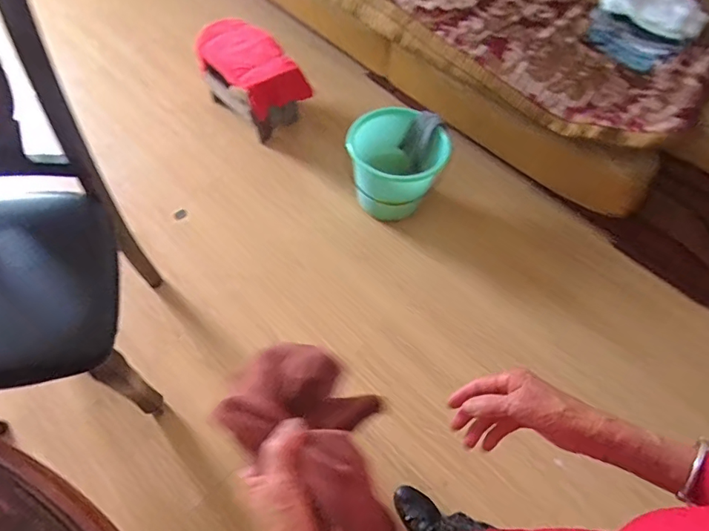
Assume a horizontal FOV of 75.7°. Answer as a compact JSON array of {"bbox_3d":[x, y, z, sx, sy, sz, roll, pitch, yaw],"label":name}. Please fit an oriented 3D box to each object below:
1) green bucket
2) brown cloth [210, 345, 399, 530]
[{"bbox_3d":[0.124,-0.323,1.456,0.287,0.251,0.263,2,59,-3],"label":"green bucket"},{"bbox_3d":[-0.014,0.165,0.412,0.122,0.101,0.225,-40,70,-23],"label":"brown cloth"}]

